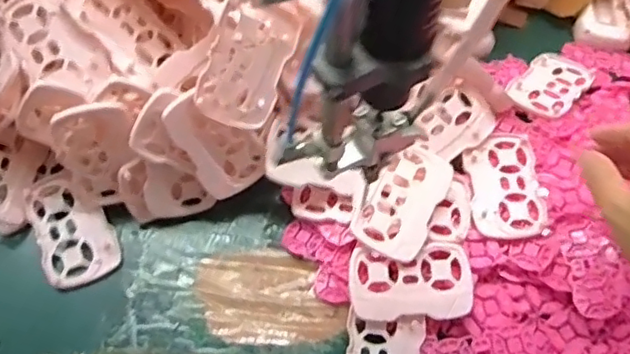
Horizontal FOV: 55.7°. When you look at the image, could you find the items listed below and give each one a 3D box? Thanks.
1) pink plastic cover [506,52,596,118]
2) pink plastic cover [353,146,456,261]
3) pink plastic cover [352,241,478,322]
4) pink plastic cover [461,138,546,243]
[{"bbox_3d":[0.211,-0.083,0.536,0.054,0.016,0.082,39,67,15],"label":"pink plastic cover"},{"bbox_3d":[0.067,0.018,0.446,0.050,0.015,0.086,26,64,9],"label":"pink plastic cover"},{"bbox_3d":[0.070,0.075,0.434,0.088,0.013,0.054,-2,63,-5],"label":"pink plastic cover"},{"bbox_3d":[0.147,0.008,0.463,0.055,0.006,0.083,-5,64,-7],"label":"pink plastic cover"}]

